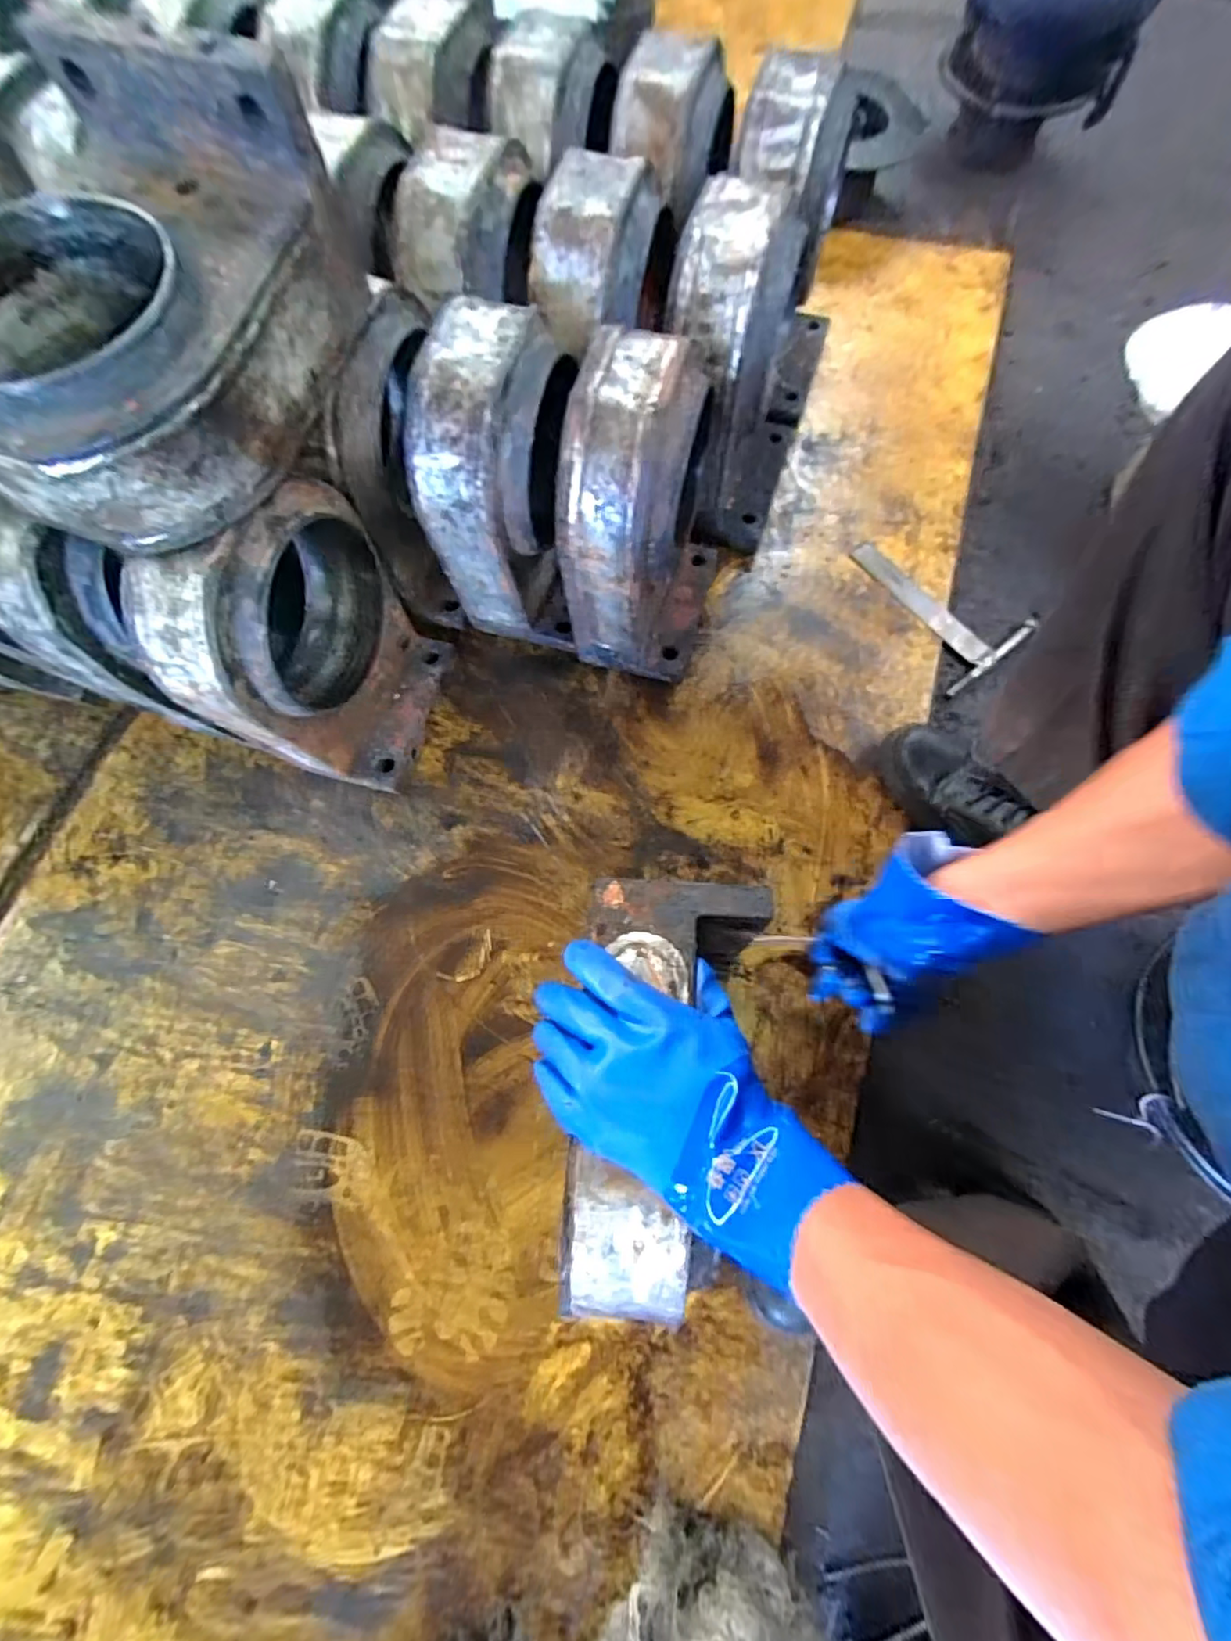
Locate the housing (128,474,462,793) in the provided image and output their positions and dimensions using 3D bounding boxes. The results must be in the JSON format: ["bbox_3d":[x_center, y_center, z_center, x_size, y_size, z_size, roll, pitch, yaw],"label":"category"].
[{"bbox_3d":[-0.299,-0.179,0.608,0.131,0.309,0.225,14,73,6],"label":"housing"}]

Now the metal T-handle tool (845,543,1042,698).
[{"bbox_3d":[0.417,-0.293,0.785,0.137,0.014,0.235,-35,75,-9],"label":"metal T-handle tool"}]

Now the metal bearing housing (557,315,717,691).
[{"bbox_3d":[0.038,-0.315,0.636,0.133,0.307,0.209,14,73,6],"label":"metal bearing housing"}]

